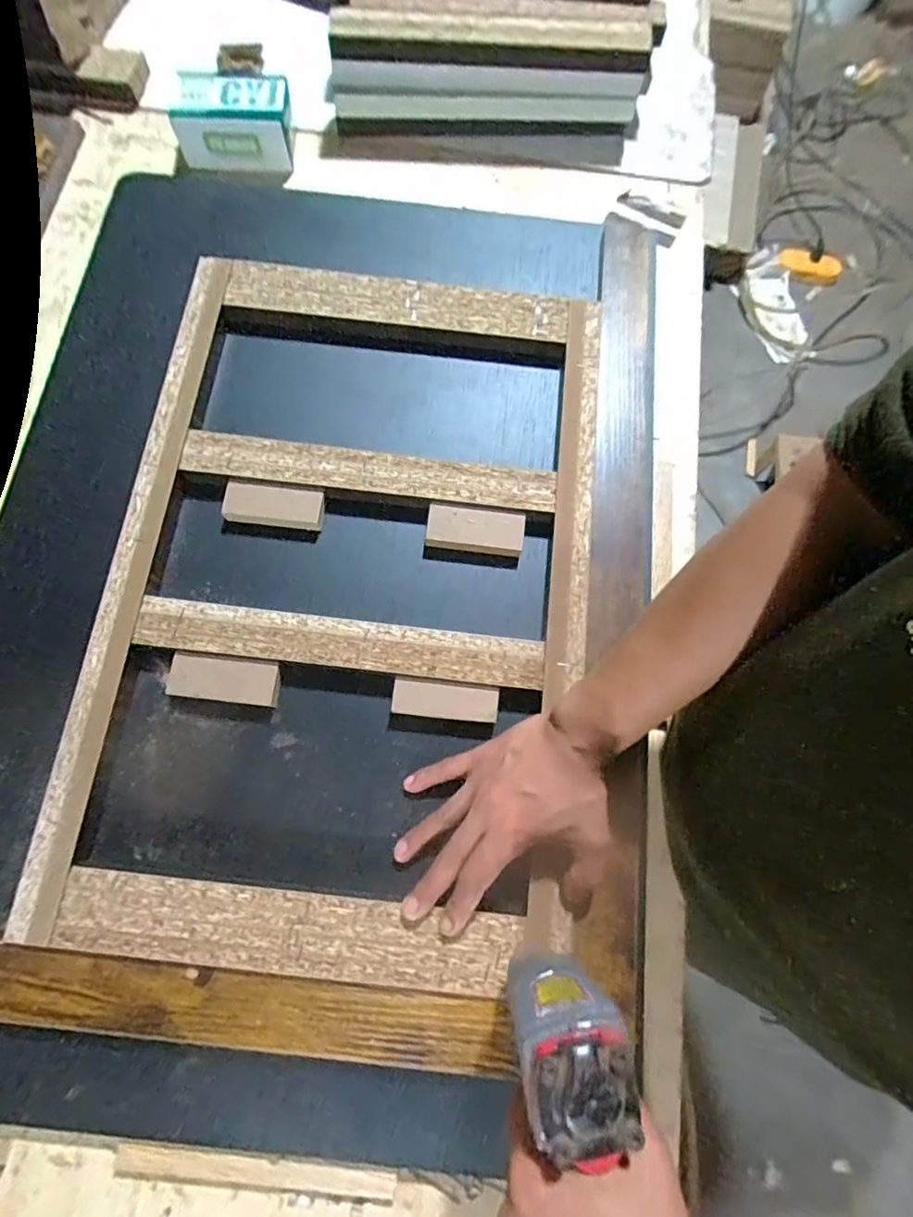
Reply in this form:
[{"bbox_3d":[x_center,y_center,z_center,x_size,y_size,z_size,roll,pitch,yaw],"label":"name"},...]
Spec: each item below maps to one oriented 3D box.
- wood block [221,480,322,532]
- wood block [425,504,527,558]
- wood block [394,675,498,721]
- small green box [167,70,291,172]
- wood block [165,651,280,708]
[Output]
[{"bbox_3d":[-0.150,-0.084,0.463,0.080,0.018,0.030,6,75,-1],"label":"wood block"},{"bbox_3d":[0.016,-0.064,0.460,0.079,0.017,0.034,6,75,-1],"label":"wood block"},{"bbox_3d":[-0.008,0.069,0.423,0.079,0.015,0.027,7,75,0],"label":"wood block"},{"bbox_3d":[-0.227,-0.492,0.564,0.116,0.053,0.062,4,76,1],"label":"small green box"},{"bbox_3d":[-0.177,0.053,0.426,0.082,0.016,0.033,7,75,0],"label":"wood block"}]

